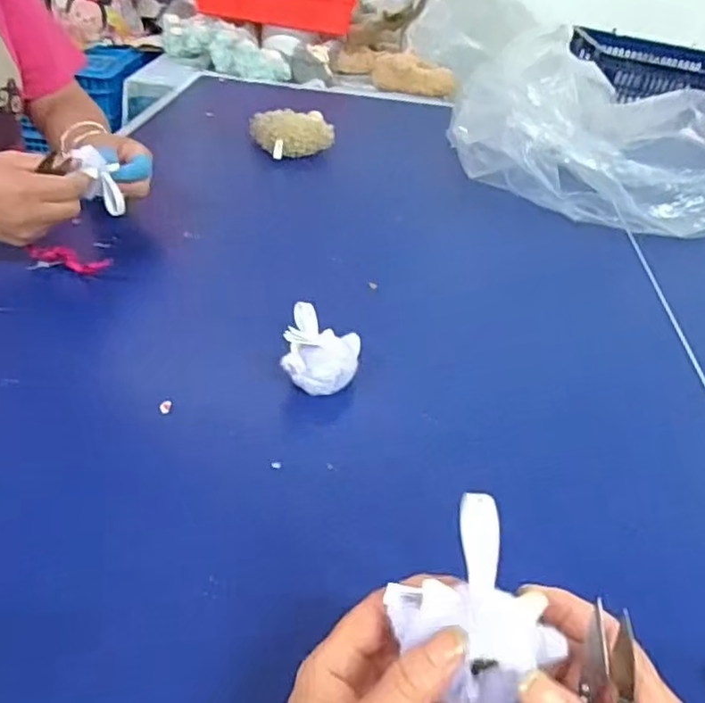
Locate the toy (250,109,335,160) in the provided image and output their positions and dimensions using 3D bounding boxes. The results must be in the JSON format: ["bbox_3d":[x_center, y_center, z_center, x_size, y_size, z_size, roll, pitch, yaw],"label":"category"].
[{"bbox_3d":[-0.090,-0.332,0.988,0.119,0.079,0.075,-13,41,-24],"label":"toy"}]

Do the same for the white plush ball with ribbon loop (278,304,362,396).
[{"bbox_3d":[-0.027,0.003,0.565,0.063,0.048,0.080,5,37,-2],"label":"white plush ball with ribbon loop"}]

